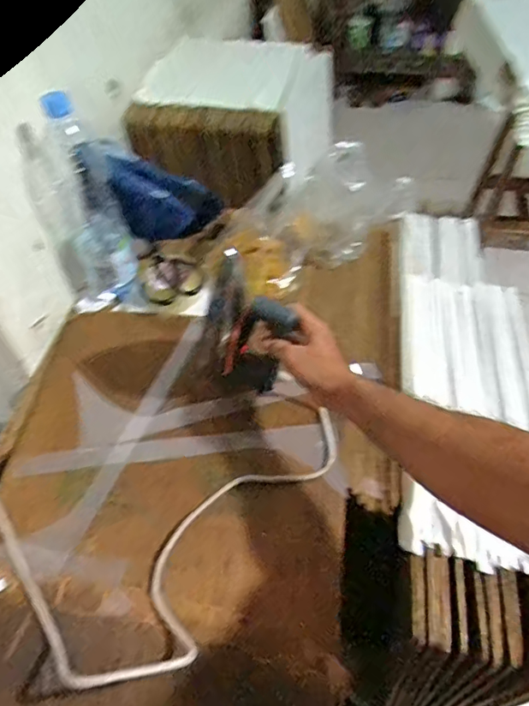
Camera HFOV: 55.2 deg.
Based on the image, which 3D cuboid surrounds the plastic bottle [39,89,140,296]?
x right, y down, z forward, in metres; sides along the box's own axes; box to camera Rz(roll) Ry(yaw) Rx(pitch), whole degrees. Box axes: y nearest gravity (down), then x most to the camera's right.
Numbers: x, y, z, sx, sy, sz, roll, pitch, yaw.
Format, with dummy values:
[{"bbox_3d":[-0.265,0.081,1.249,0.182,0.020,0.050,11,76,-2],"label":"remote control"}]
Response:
[{"bbox_3d":[-0.266,-0.236,0.784,0.090,0.315,0.104,-16,52,-12],"label":"plastic bottle"}]

